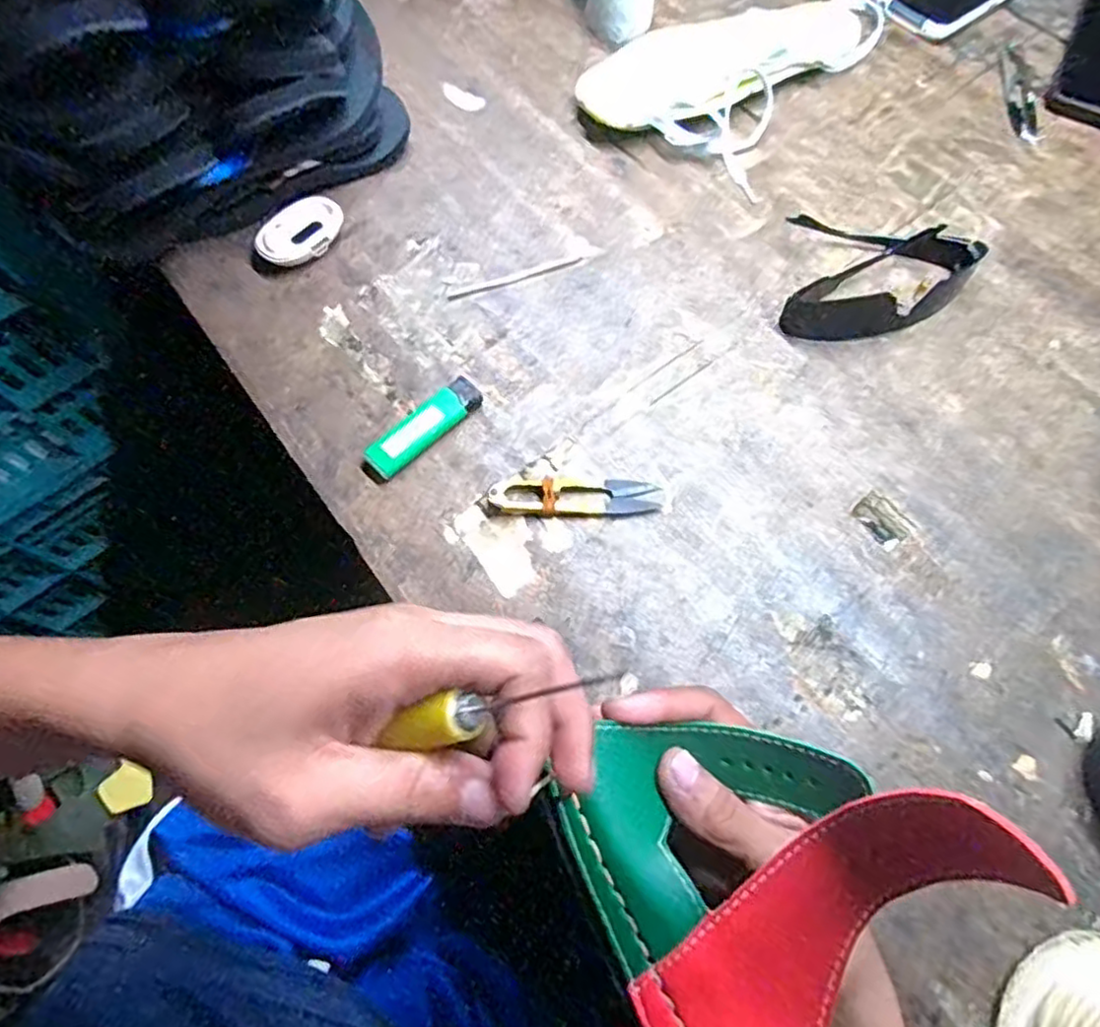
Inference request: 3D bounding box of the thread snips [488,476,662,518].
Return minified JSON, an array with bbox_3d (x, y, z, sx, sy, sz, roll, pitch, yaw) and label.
[{"bbox_3d":[0.017,-0.010,0.399,0.102,0.012,0.024,1,69,0],"label":"thread snips"}]

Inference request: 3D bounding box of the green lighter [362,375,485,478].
[{"bbox_3d":[-0.078,-0.055,0.419,0.024,0.013,0.082,41,74,14],"label":"green lighter"}]

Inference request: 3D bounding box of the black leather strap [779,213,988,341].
[{"bbox_3d":[0.226,-0.160,0.456,0.130,0.032,0.092,7,69,3],"label":"black leather strap"}]

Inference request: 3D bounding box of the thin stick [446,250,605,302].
[{"bbox_3d":[-0.016,-0.169,0.469,0.111,0.004,0.009,-21,70,-8],"label":"thin stick"}]

